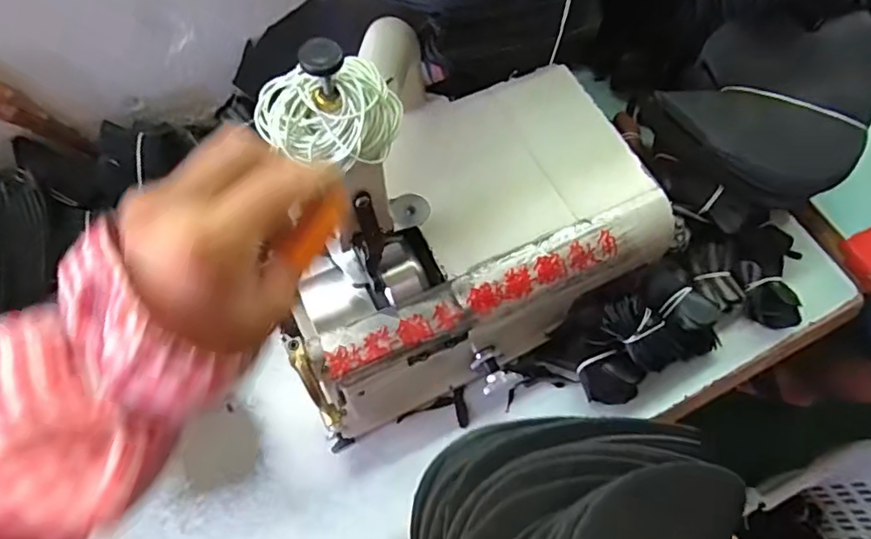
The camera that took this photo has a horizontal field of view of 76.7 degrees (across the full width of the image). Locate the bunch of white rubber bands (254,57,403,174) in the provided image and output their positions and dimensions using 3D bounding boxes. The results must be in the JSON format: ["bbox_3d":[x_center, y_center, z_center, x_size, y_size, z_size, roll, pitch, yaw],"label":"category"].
[{"bbox_3d":[-0.058,-0.092,0.313,0.082,0.039,0.066,-30,70,-13],"label":"bunch of white rubber bands"}]

